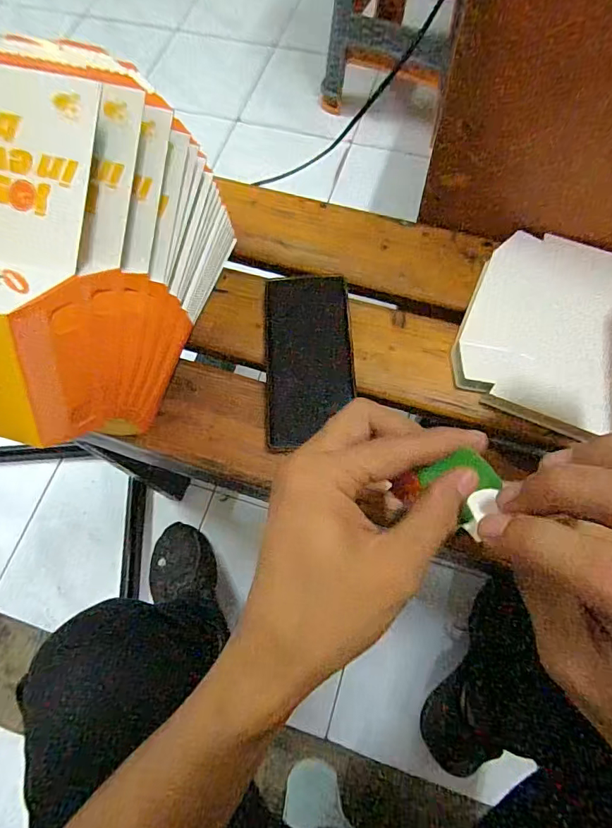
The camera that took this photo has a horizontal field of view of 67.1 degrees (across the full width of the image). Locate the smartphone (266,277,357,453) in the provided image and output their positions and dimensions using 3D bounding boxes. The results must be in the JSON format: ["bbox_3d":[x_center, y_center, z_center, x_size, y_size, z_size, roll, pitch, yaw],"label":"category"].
[{"bbox_3d":[0.003,-0.052,0.409,0.076,0.008,0.163,-2,68,1],"label":"smartphone"}]

